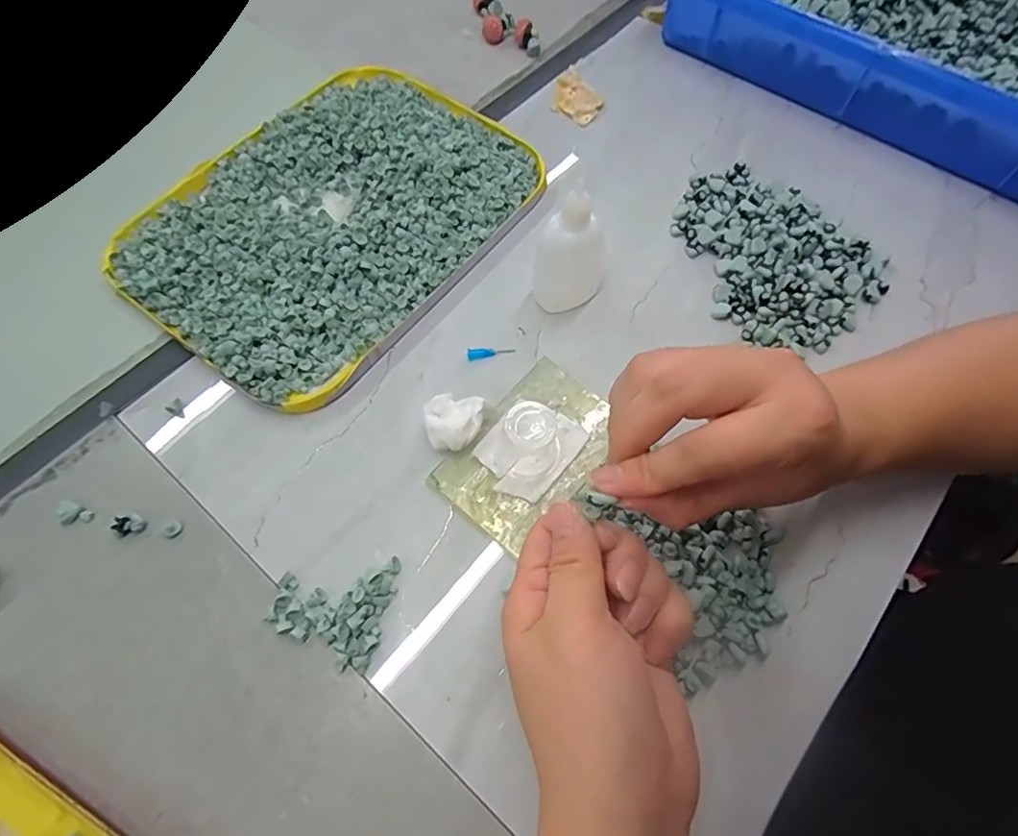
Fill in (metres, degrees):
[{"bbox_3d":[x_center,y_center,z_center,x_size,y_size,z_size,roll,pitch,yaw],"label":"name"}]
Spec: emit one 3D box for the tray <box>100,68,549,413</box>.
[{"bbox_3d":[-0.119,-0.146,0.376,0.203,0.021,0.270,36,70,14],"label":"tray"}]

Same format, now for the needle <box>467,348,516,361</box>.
[{"bbox_3d":[-0.011,-0.042,0.338,0.030,0.004,0.007,-9,66,-4],"label":"needle"}]

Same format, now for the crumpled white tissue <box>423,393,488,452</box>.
[{"bbox_3d":[-0.032,0.004,0.309,0.033,0.020,0.031,12,66,5],"label":"crumpled white tissue"}]

